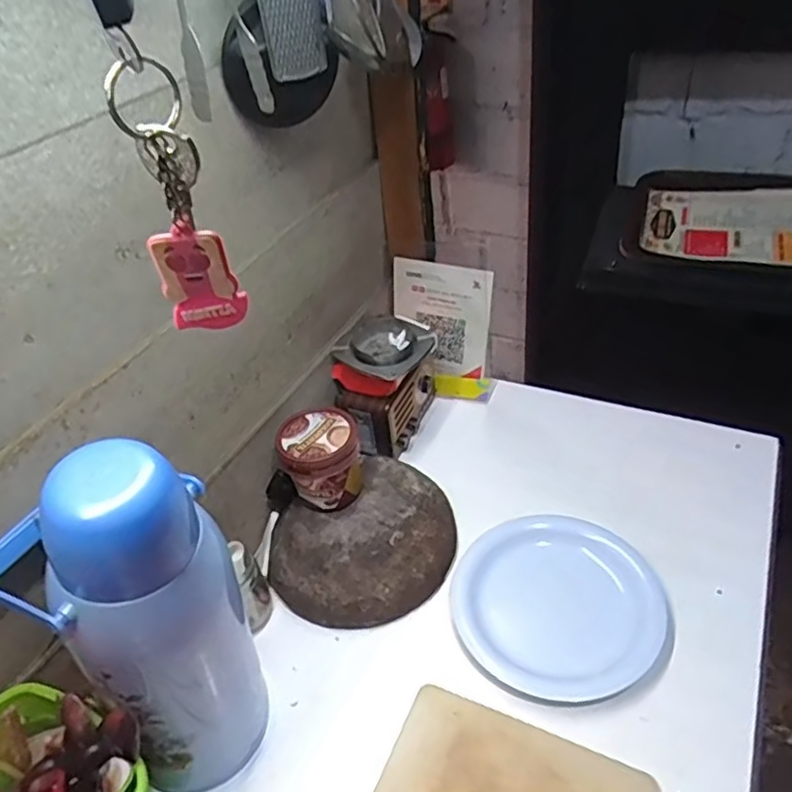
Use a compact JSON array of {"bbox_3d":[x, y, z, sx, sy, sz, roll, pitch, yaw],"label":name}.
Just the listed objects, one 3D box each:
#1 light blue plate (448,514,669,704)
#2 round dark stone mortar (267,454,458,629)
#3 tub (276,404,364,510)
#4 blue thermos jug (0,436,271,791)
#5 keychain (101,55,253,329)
[{"bbox_3d":[0.177,0.222,0.708,0.224,0.024,0.206,-4,39,3],"label":"light blue plate"},{"bbox_3d":[-0.036,0.172,0.773,0.191,0.072,0.202,-4,39,3],"label":"round dark stone mortar"},{"bbox_3d":[-0.088,0.078,0.765,0.093,0.093,0.086,-2,39,1],"label":"tub"},{"bbox_3d":[-0.195,0.184,0.524,0.151,0.388,0.115,-31,45,-27],"label":"blue thermos jug"},{"bbox_3d":[-0.076,-0.066,0.230,0.029,0.097,0.007,-1,38,8],"label":"keychain"}]

